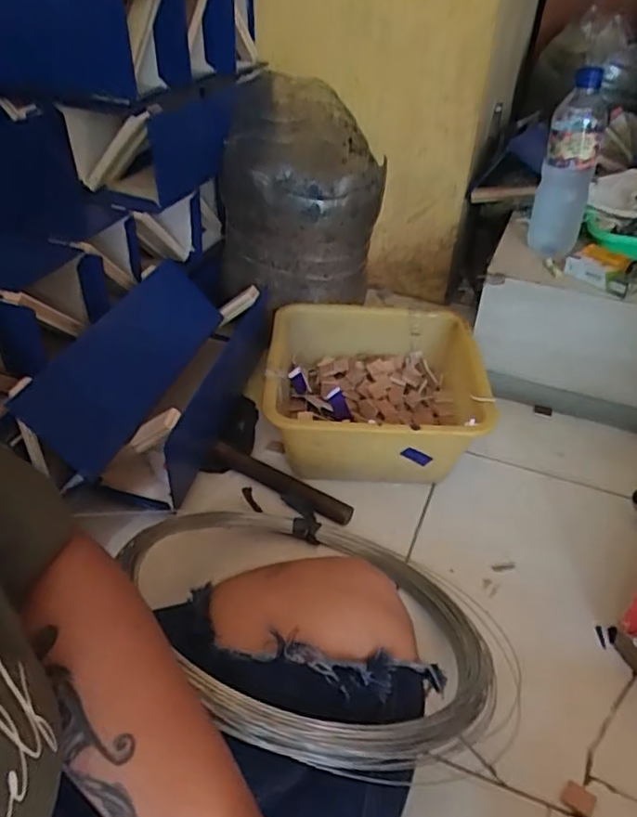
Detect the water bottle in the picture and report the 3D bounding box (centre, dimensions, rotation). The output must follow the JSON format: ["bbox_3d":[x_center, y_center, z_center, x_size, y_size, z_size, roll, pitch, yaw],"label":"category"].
[{"bbox_3d":[0.332,-0.317,0.814,0.070,0.220,0.072,15,41,16],"label":"water bottle"}]

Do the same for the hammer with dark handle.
[{"bbox_3d":[-0.038,0.061,0.792,0.209,0.034,0.118,17,41,18],"label":"hammer with dark handle"}]

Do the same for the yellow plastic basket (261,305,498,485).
[{"bbox_3d":[0.074,-0.014,0.817,0.271,0.127,0.260,1,39,0],"label":"yellow plastic basket"}]

